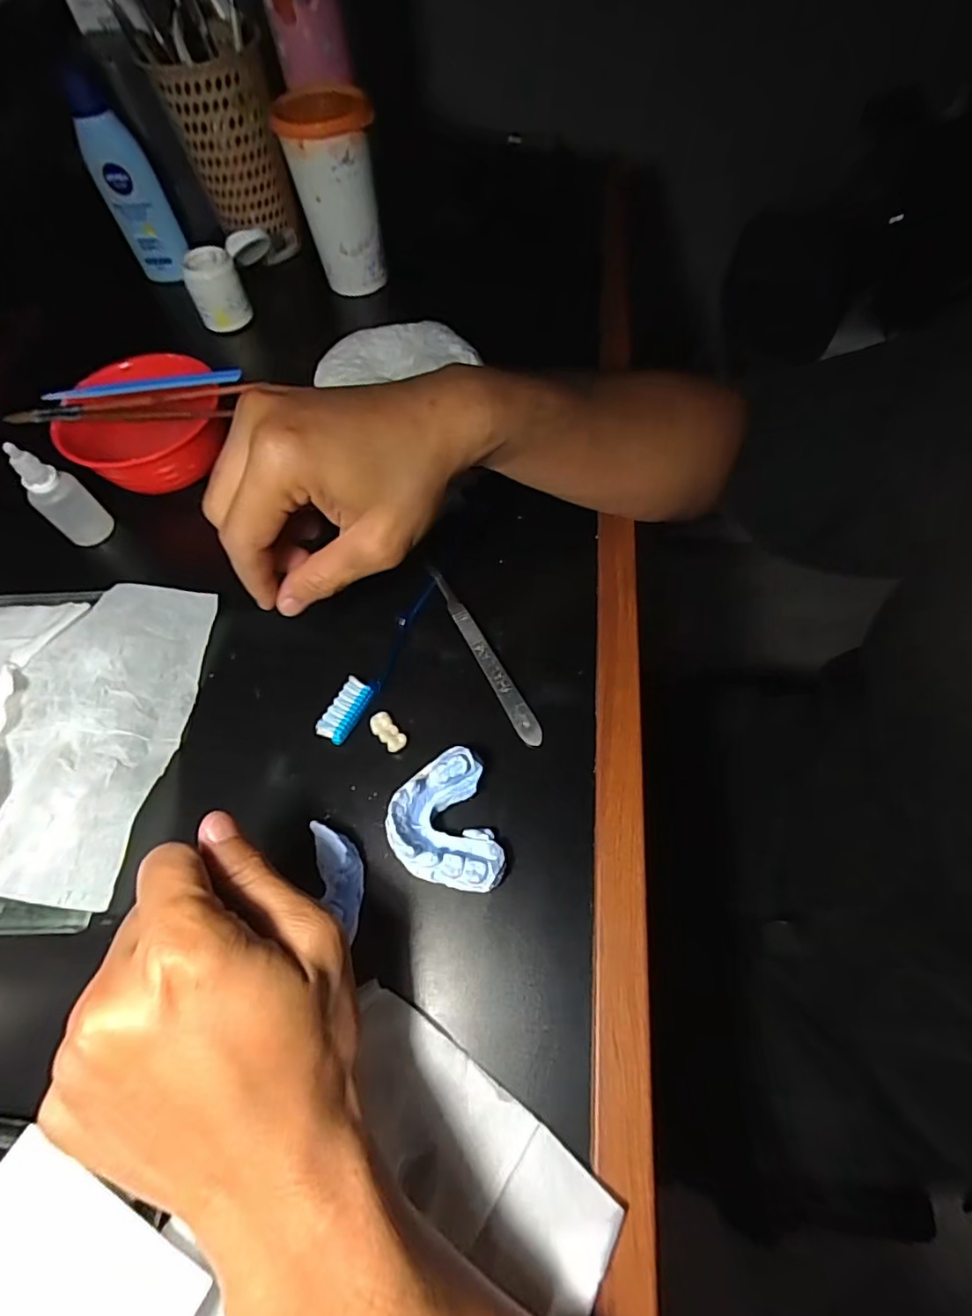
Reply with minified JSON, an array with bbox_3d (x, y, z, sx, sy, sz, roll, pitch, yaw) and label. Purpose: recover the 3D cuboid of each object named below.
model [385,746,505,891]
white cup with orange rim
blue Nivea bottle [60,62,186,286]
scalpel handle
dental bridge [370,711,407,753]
[{"bbox_3d":[-0.022,0.082,0.276,0.049,0.029,0.068,-13,62,-5],"label":"model"},{"bbox_3d":[-0.126,-0.397,0.482,0.068,0.125,0.074,-1,62,2],"label":"white cup with orange rim"},{"bbox_3d":[-0.312,-0.419,0.490,0.052,0.144,0.033,-13,62,-6],"label":"blue Nivea bottle"},{"bbox_3d":[-0.003,-0.004,0.329,0.012,0.004,0.127,-31,69,-3],"label":"scalpel handle"},{"bbox_3d":[-0.054,0.042,0.310,0.012,0.008,0.024,-38,67,-17],"label":"dental bridge"}]

